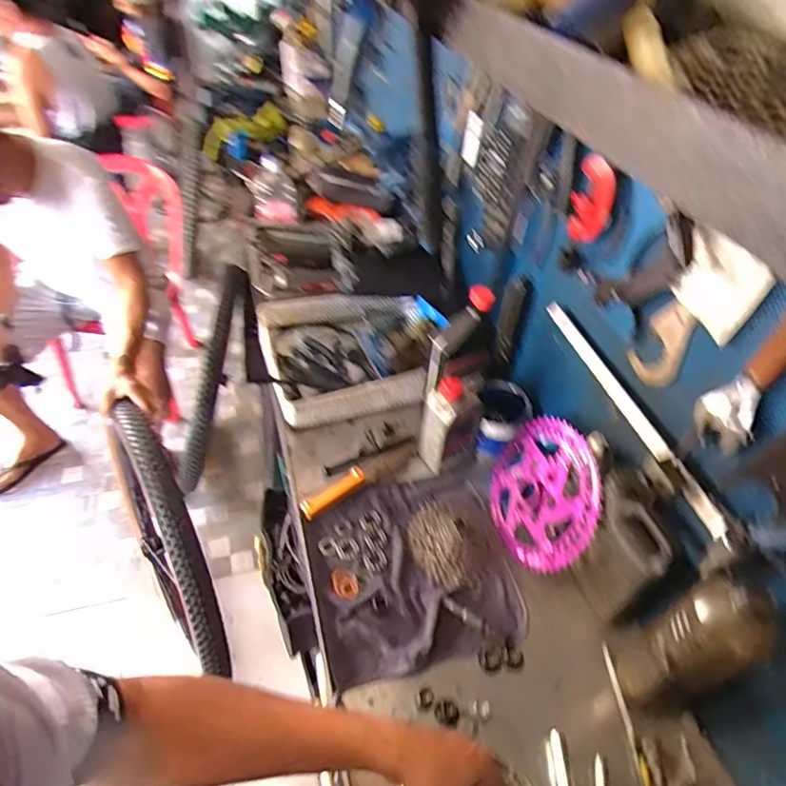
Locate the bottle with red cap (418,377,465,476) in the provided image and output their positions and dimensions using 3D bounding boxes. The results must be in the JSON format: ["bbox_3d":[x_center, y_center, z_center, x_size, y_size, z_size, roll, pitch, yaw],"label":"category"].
[{"bbox_3d":[0.073,0.057,0.839,0.051,0.175,0.054,9,44,3],"label":"bottle with red cap"}]

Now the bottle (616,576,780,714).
[{"bbox_3d":[0.324,0.280,0.575,0.065,0.260,0.078,-16,48,-22],"label":"bottle"}]

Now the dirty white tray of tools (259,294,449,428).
[{"bbox_3d":[-0.071,-0.074,1.005,0.317,0.098,0.255,-8,46,-15],"label":"dirty white tray of tools"}]

